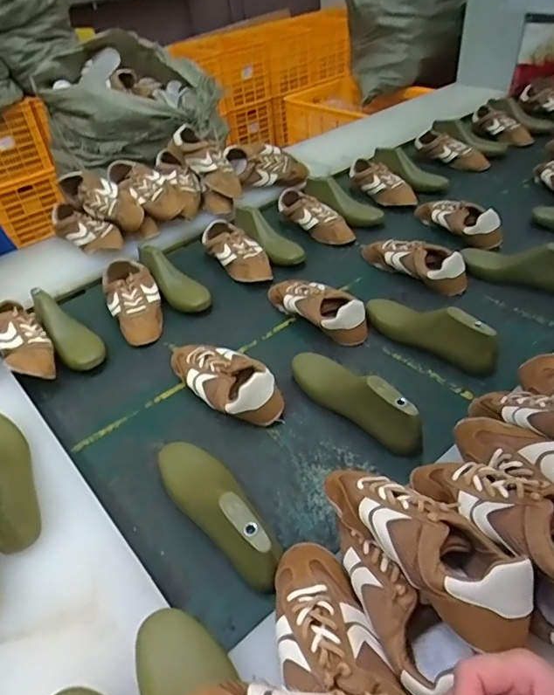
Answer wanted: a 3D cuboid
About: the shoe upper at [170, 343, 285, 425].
[{"bbox_3d":[-0.093,0.046,0.848,0.096,0.071,0.248,-34,47,-30],"label":"shoe upper"}]

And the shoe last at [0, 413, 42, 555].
[{"bbox_3d":[-0.373,0.150,0.664,0.079,0.080,0.248,-30,45,-26],"label":"shoe last"}]

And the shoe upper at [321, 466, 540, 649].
[{"bbox_3d":[0.134,0.181,0.494,0.091,0.081,0.238,-33,47,-26],"label":"shoe upper"}]

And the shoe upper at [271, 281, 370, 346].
[{"bbox_3d":[0.074,-0.085,0.987,0.094,0.071,0.244,-31,46,-28],"label":"shoe upper"}]

